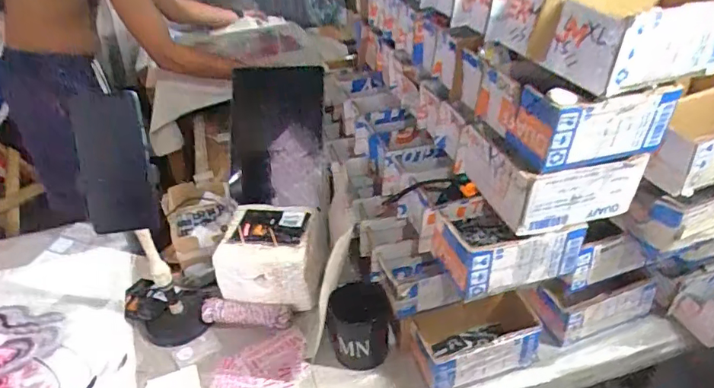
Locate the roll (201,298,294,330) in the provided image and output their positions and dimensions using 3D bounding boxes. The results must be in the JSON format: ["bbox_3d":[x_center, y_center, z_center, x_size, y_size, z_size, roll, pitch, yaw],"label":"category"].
[{"bbox_3d":[-0.166,0.183,0.775,0.138,0.029,0.037,2,36,11],"label":"roll"}]

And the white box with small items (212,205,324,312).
[{"bbox_3d":[-0.132,0.101,0.815,0.163,0.122,0.140,4,37,13],"label":"white box with small items"}]

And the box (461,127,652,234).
[{"bbox_3d":[0.220,-0.032,0.597,0.160,0.079,0.132,-14,37,-11],"label":"box"}]

